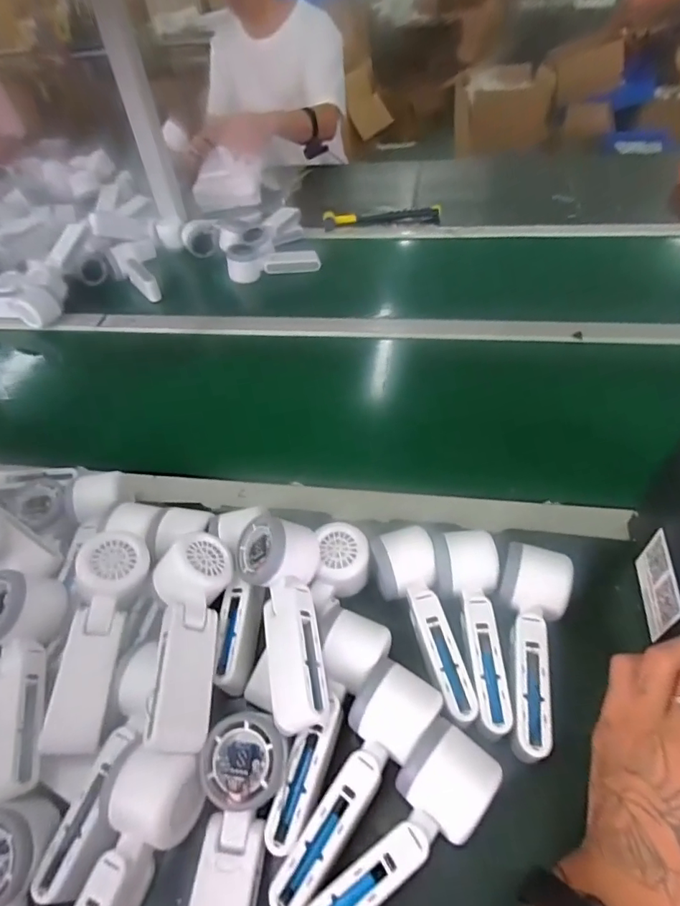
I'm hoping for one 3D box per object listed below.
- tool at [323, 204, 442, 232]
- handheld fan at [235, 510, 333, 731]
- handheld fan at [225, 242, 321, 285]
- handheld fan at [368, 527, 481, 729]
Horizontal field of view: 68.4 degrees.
[{"bbox_3d":[0.086,-0.484,1.028,0.237,0.026,0.040,-1,47,6],"label":"tool"},{"bbox_3d":[-0.045,0.132,0.405,0.065,0.067,0.163,-9,47,-2],"label":"handheld fan"},{"bbox_3d":[-0.122,-0.354,0.917,0.167,0.054,0.044,-9,47,-2],"label":"handheld fan"},{"bbox_3d":[0.068,0.146,0.426,0.053,0.052,0.160,-10,47,-3],"label":"handheld fan"}]

